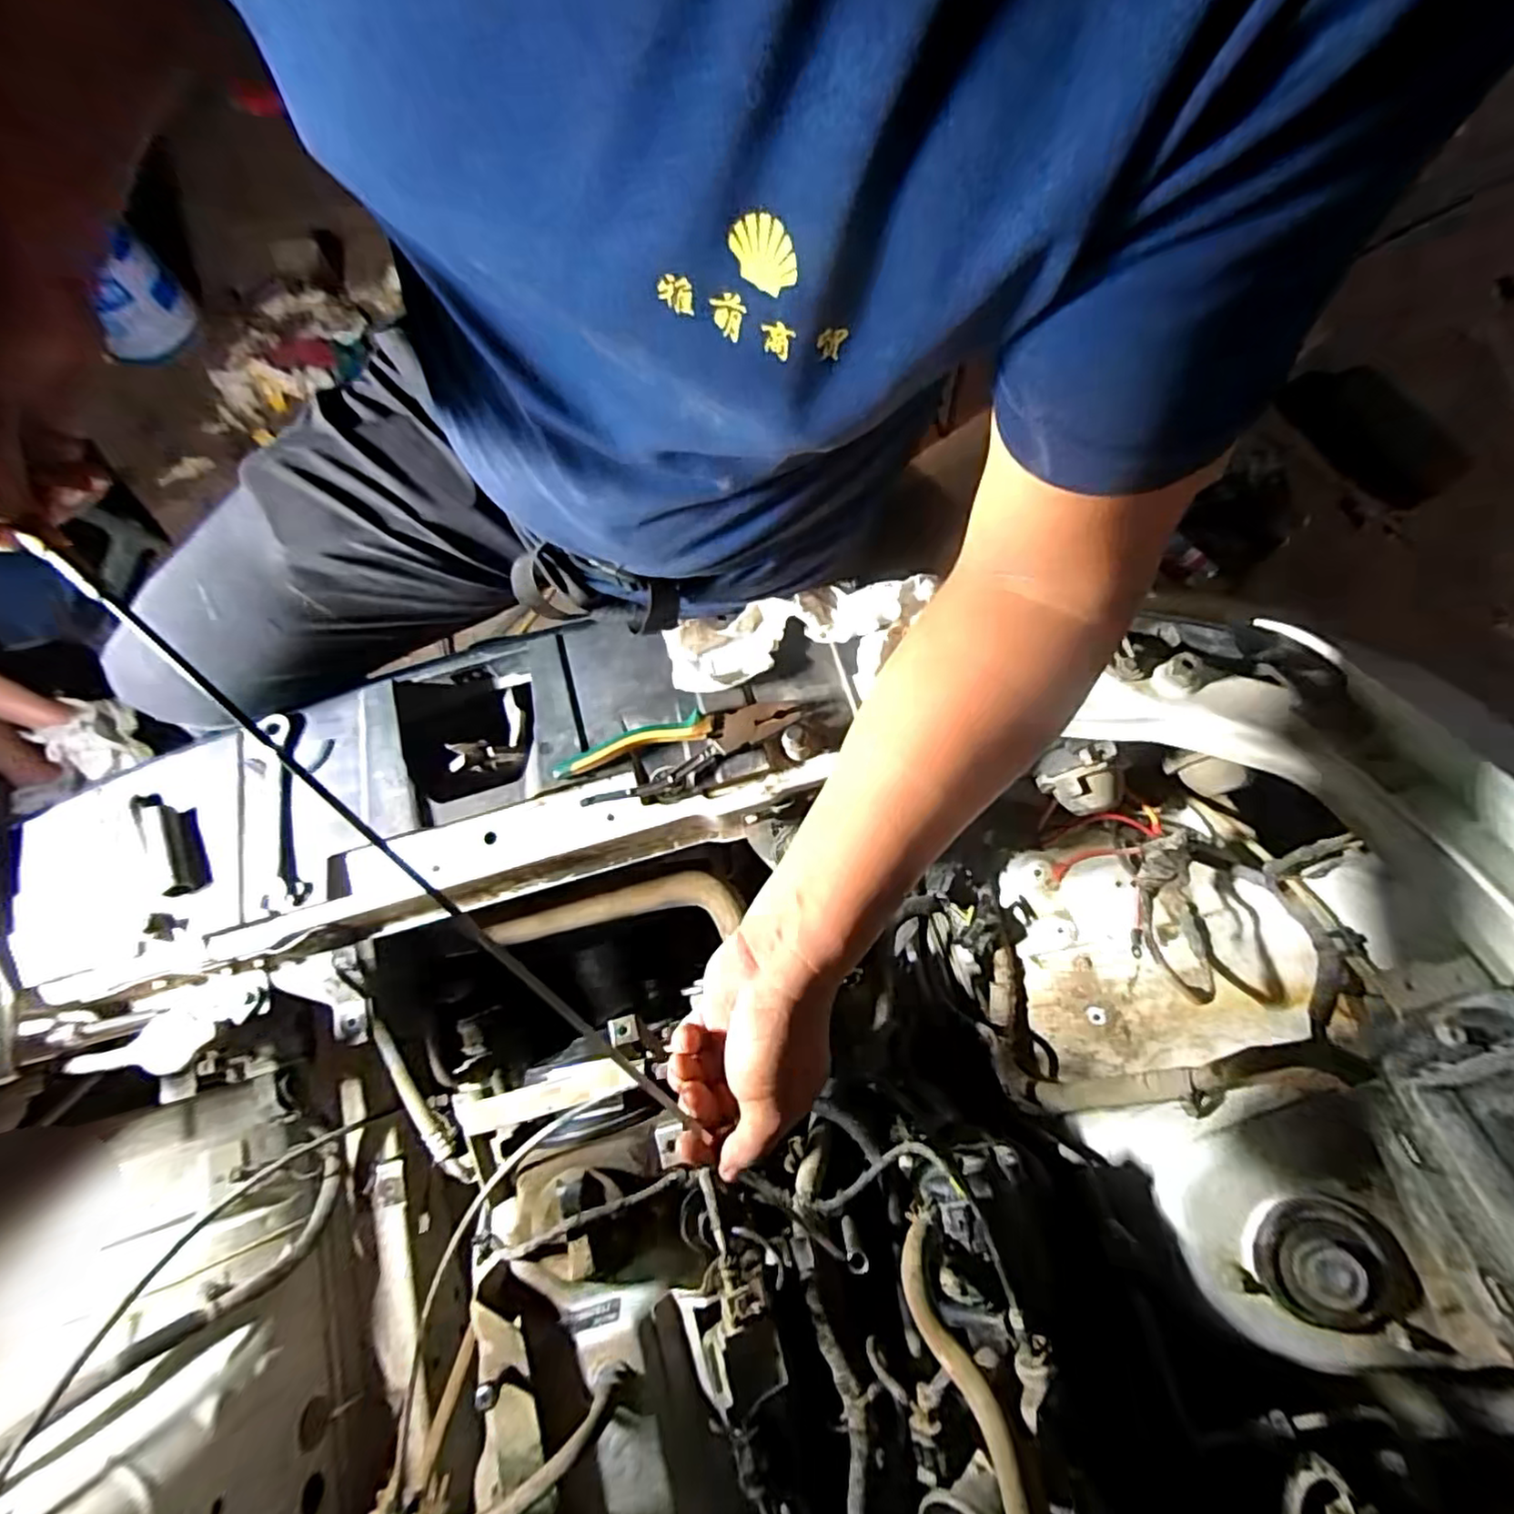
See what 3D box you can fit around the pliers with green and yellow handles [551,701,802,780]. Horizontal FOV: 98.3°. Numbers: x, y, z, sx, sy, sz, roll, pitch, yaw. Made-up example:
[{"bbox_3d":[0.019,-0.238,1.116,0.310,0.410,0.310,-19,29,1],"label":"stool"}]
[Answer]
[{"bbox_3d":[-0.065,-0.013,0.532,0.193,0.024,0.037,-12,75,-1],"label":"pliers with green and yellow handles"}]

